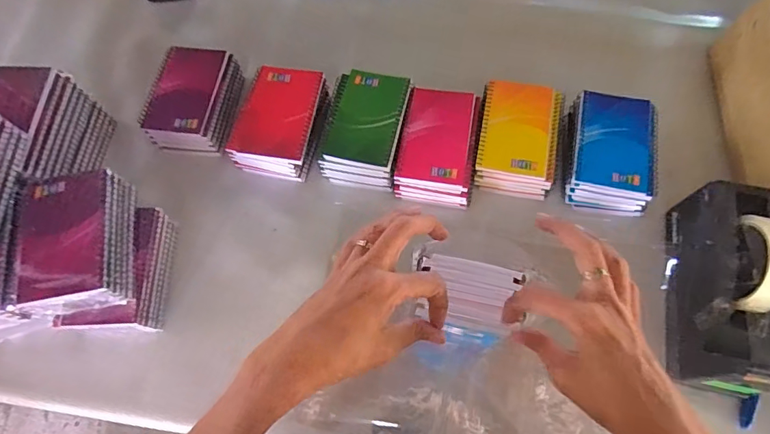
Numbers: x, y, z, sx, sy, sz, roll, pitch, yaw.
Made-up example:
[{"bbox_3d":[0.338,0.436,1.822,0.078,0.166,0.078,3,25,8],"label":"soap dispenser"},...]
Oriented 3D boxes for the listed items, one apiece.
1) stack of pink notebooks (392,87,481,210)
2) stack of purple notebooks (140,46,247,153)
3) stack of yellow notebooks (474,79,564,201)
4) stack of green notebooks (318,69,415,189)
[{"bbox_3d":[0.068,-0.086,0.574,0.093,0.058,0.136,9,69,5],"label":"stack of pink notebooks"},{"bbox_3d":[-0.254,-0.158,0.607,0.102,0.045,0.136,6,69,4],"label":"stack of purple notebooks"},{"bbox_3d":[0.165,-0.099,0.563,0.097,0.041,0.135,12,69,6],"label":"stack of yellow notebooks"},{"bbox_3d":[-0.025,-0.108,0.576,0.097,0.055,0.142,11,69,6],"label":"stack of green notebooks"}]

